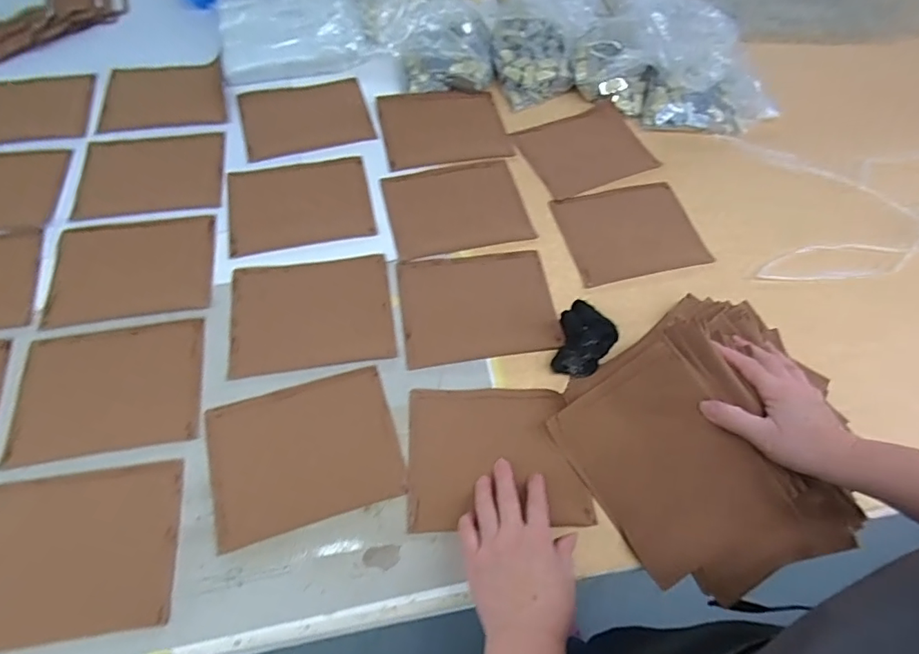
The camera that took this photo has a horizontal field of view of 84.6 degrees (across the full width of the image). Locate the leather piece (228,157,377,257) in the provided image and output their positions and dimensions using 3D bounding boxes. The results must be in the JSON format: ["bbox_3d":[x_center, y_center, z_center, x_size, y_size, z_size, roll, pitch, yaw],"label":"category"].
[{"bbox_3d":[-0.209,-0.164,0.662,0.179,0.005,0.140,-8,62,-8],"label":"leather piece"}]

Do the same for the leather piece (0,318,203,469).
[{"bbox_3d":[-0.368,0.063,0.531,0.178,0.005,0.139,-8,62,-8],"label":"leather piece"}]

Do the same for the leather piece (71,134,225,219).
[{"bbox_3d":[-0.414,-0.210,0.678,0.181,0.005,0.147,-7,62,-7],"label":"leather piece"}]

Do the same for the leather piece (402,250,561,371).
[{"bbox_3d":[0.023,-0.028,0.603,0.177,0.004,0.141,-6,62,-7],"label":"leather piece"}]

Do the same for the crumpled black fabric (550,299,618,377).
[{"bbox_3d":[0.135,0.017,0.567,0.062,0.038,0.076,38,66,16],"label":"crumpled black fabric"}]

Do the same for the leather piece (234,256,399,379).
[{"bbox_3d":[-0.171,-0.018,0.585,0.179,0.004,0.137,-6,62,-7],"label":"leather piece"}]

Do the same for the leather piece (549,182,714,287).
[{"bbox_3d":[0.229,-0.128,0.677,0.183,0.009,0.135,-10,66,-11],"label":"leather piece"}]

